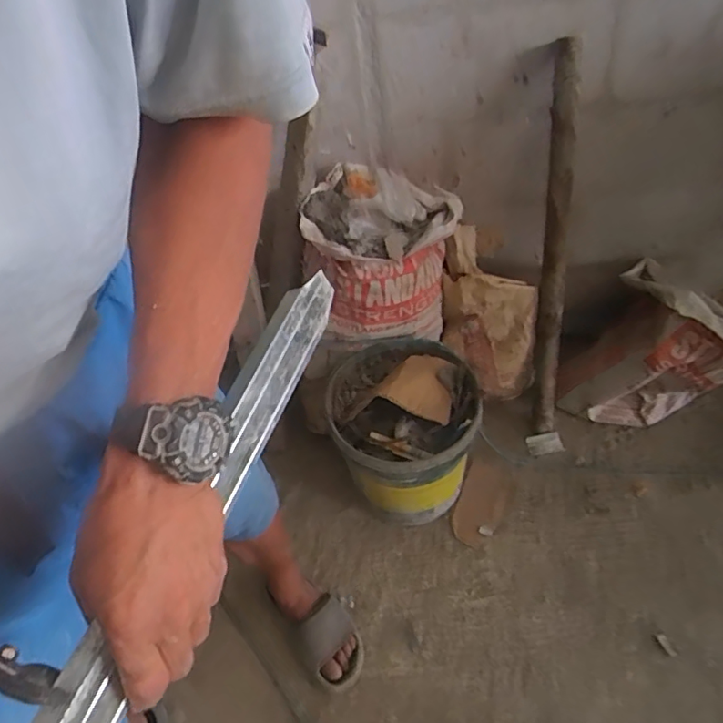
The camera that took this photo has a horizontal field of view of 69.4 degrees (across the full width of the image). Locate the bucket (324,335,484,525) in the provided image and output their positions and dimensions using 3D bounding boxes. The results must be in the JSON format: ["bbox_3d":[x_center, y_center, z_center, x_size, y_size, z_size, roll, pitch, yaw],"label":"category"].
[{"bbox_3d":[0.089,0.158,1.138,0.293,0.358,0.309,-4,49,5],"label":"bucket"}]

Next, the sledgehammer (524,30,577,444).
[{"bbox_3d":[0.412,-0.191,1.132,0.060,0.874,0.079,-6,26,1],"label":"sledgehammer"}]

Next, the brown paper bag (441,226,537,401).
[{"bbox_3d":[0.304,-0.087,1.216,0.169,0.430,0.174,-32,25,-19],"label":"brown paper bag"}]

